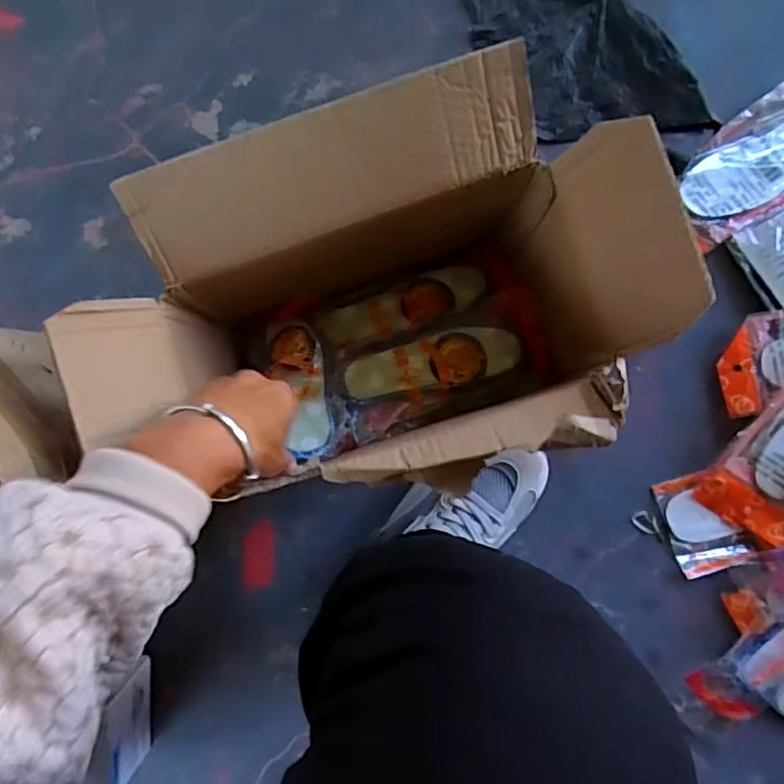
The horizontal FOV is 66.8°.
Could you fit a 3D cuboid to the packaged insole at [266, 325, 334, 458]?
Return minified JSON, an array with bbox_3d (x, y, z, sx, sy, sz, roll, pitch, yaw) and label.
[{"bbox_3d":[-0.075,0.000,0.505,0.040,0.022,0.130,-18,59,4],"label":"packaged insole"}]

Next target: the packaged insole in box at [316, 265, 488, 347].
[{"bbox_3d":[0.010,-0.080,0.559,0.156,0.015,0.052,-20,61,-6],"label":"packaged insole in box"}]

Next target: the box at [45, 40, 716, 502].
[{"bbox_3d":[-0.006,-0.052,0.462,0.368,0.217,0.248,-21,84,3],"label":"box"}]

